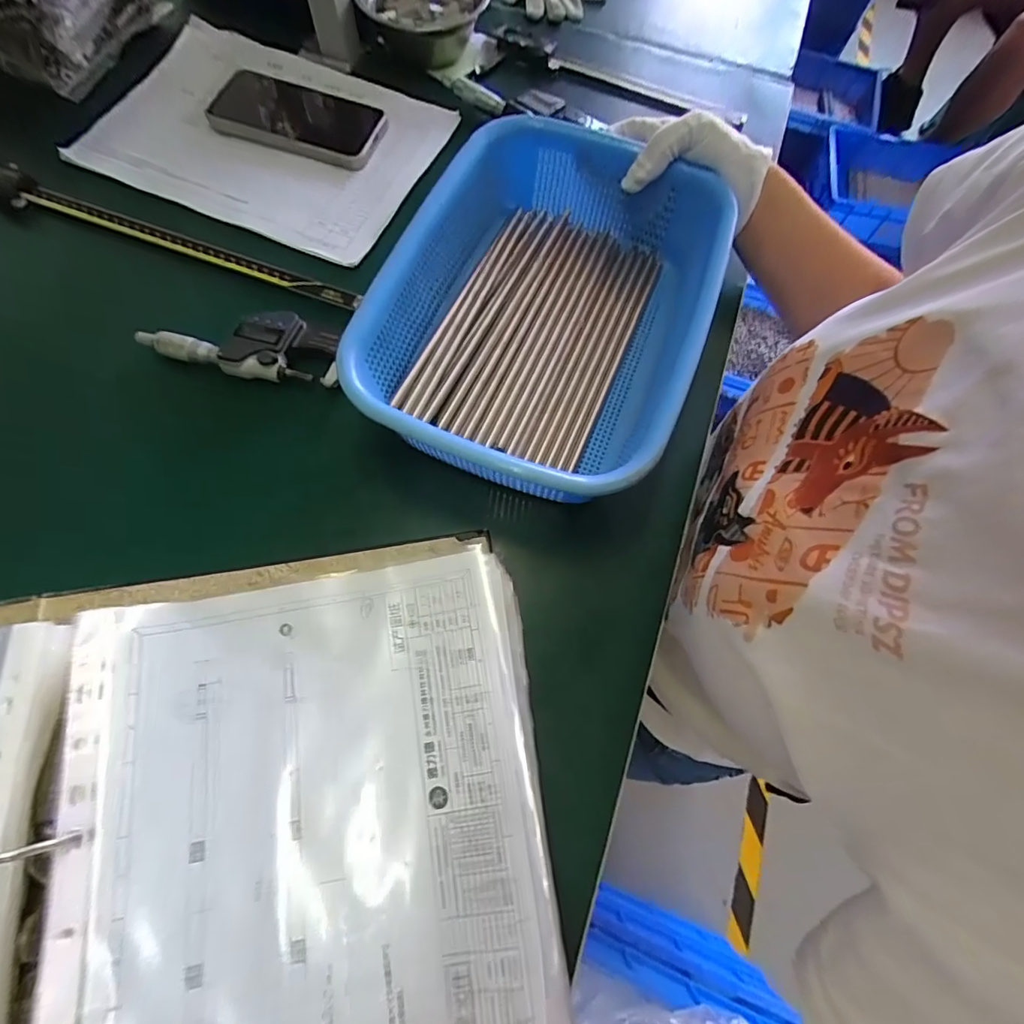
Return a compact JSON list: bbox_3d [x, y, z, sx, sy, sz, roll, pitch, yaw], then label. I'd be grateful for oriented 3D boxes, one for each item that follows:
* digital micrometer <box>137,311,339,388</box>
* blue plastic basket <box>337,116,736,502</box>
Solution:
[{"bbox_3d":[-0.205,-0.128,0.378,0.148,0.025,0.052,6,69,-1],"label":"digital micrometer"},{"bbox_3d":[0.025,-0.144,0.358,0.214,0.074,0.282,25,69,7],"label":"blue plastic basket"}]

